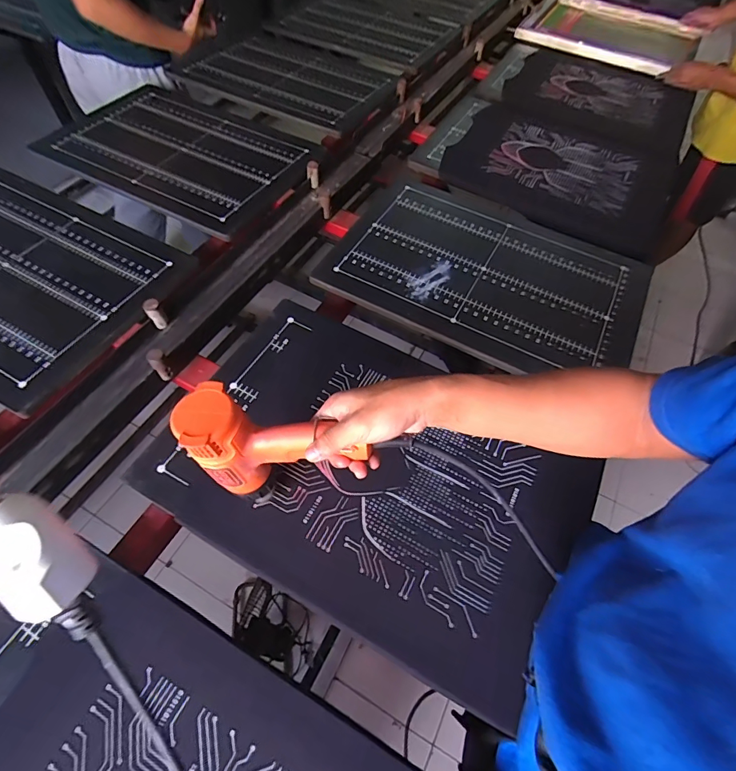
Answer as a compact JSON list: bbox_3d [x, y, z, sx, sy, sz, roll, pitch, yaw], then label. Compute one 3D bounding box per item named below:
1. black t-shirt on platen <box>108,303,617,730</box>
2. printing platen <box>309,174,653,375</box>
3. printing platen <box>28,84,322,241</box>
[{"bbox_3d":[0.009,0.116,0.618,0.581,0.041,0.397,26,59,13],"label":"black t-shirt on platen"},{"bbox_3d":[0.245,-0.241,0.853,0.597,0.027,0.429,25,59,12],"label":"printing platen"},{"bbox_3d":[-0.455,-0.585,1.030,0.608,0.023,0.412,27,60,14],"label":"printing platen"}]

